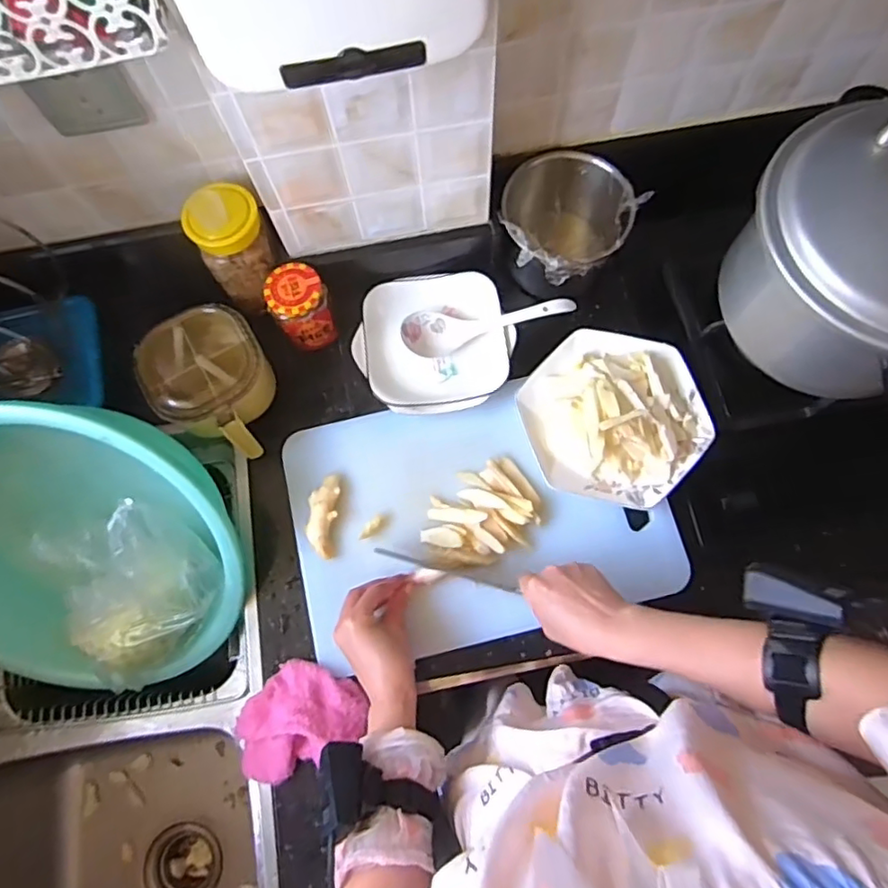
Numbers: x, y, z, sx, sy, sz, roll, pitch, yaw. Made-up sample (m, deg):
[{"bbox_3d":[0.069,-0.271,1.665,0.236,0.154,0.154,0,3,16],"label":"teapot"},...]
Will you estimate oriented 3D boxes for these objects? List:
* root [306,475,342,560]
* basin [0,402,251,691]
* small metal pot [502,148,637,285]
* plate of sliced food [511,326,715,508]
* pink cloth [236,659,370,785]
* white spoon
[{"bbox_3d":[-0.142,0.085,0.704,0.035,0.026,0.095,3,74,3],"label":"root"},{"bbox_3d":[-0.415,0.129,0.676,0.363,0.136,0.386,-1,117,-3],"label":"basin"},{"bbox_3d":[0.152,-0.269,0.768,0.159,0.122,0.147,-1,74,2],"label":"small metal pot"},{"bbox_3d":[0.201,-0.037,0.704,0.206,0.073,0.205,-1,74,2],"label":"plate of sliced food"},{"bbox_3d":[-0.163,0.297,0.640,0.145,0.053,0.105,-36,76,-8],"label":"pink cloth"},{"bbox_3d":[0.053,-0.160,0.753,0.211,0.032,0.053,-16,74,-3],"label":"white spoon"}]

